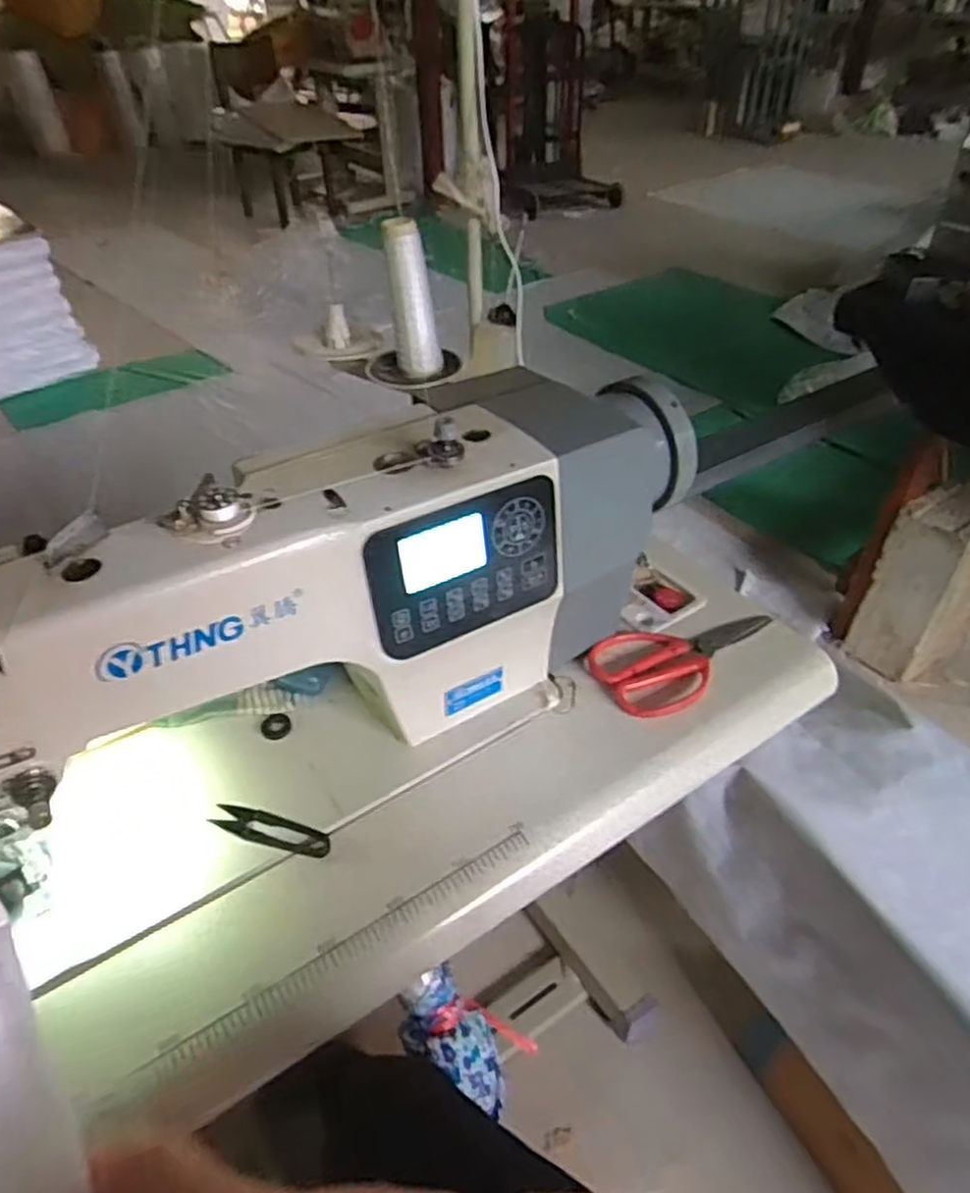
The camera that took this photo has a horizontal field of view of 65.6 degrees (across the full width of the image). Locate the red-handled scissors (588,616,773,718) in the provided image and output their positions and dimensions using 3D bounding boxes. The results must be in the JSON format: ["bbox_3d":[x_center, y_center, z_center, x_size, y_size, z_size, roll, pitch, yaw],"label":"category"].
[{"bbox_3d":[0.183,0.050,0.680,0.174,0.012,0.093,-18,44,-19],"label":"red-handled scissors"}]

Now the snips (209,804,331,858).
[{"bbox_3d":[-0.157,0.171,0.551,0.095,0.007,0.022,12,43,14],"label":"snips"}]

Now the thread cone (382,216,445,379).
[{"bbox_3d":[-0.084,-0.348,0.884,0.058,0.164,0.047,-5,41,-5],"label":"thread cone"}]

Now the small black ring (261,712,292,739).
[{"bbox_3d":[-0.174,0.108,0.628,0.024,0.005,0.025,0,41,0],"label":"small black ring"}]

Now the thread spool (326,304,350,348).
[{"bbox_3d":[-0.192,-0.353,0.982,0.029,0.049,0.028,0,41,0],"label":"thread spool"}]

